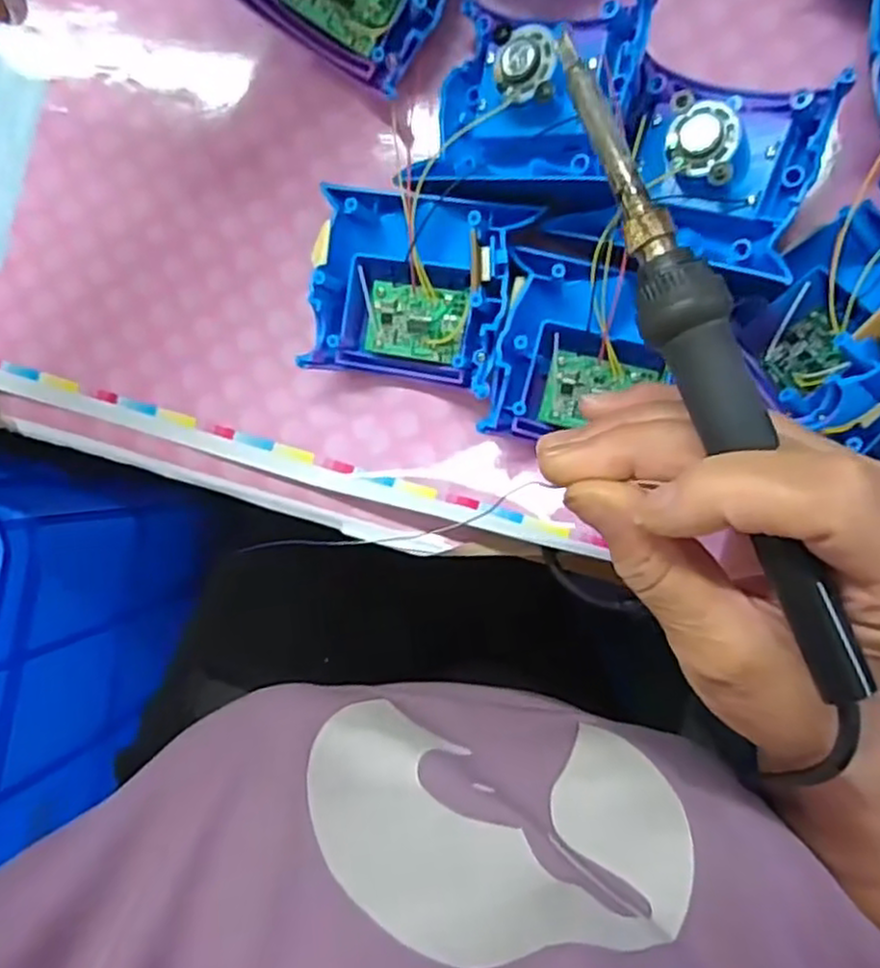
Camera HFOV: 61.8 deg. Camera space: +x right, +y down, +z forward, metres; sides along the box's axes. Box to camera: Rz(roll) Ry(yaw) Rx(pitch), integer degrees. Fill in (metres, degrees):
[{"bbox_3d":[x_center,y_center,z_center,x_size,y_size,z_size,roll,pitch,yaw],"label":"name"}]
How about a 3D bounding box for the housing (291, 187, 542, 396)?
[{"bbox_3d":[-0.011,-0.082,0.308,0.082,0.041,0.076,12,93,7],"label":"housing"}]

